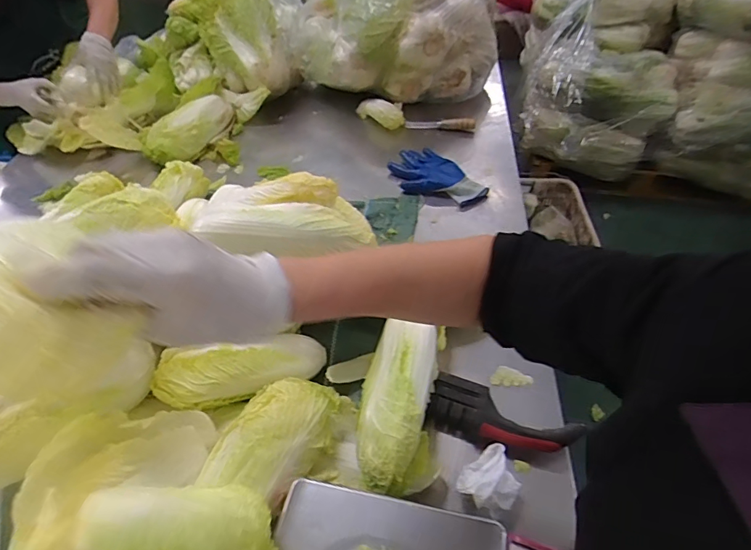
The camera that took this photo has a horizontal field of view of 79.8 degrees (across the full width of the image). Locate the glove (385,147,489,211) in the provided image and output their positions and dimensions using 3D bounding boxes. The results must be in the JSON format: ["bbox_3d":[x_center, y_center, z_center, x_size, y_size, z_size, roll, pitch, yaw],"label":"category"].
[{"bbox_3d":[0.127,-0.208,0.985,0.129,0.041,0.227,-37,55,-25],"label":"glove"}]

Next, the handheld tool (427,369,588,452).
[{"bbox_3d":[0.165,0.193,0.590,0.189,0.053,0.059,17,52,19],"label":"handheld tool"}]

